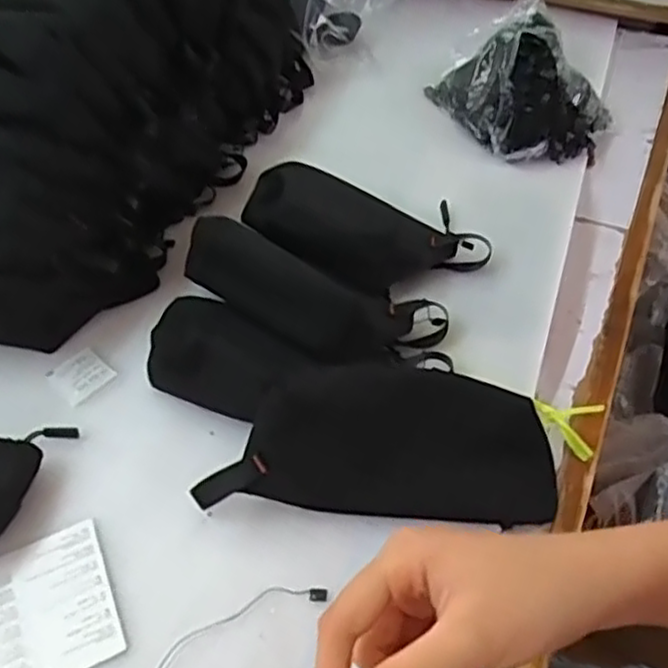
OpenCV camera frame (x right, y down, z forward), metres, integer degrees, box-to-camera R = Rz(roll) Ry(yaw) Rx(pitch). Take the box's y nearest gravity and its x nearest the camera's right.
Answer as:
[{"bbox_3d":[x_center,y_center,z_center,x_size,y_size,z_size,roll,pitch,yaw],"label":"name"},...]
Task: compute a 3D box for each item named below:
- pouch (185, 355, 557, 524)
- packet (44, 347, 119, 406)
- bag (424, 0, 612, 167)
[{"bbox_3d":[0.028,0.068,0.450,0.211,0.020,0.096,3,88,3],"label":"pouch"},{"bbox_3d":[-0.190,0.030,0.535,0.041,0.004,0.039,36,62,27],"label":"packet"},{"bbox_3d":[0.180,-0.235,0.675,0.125,0.066,0.168,-24,54,-17],"label":"bag"}]

